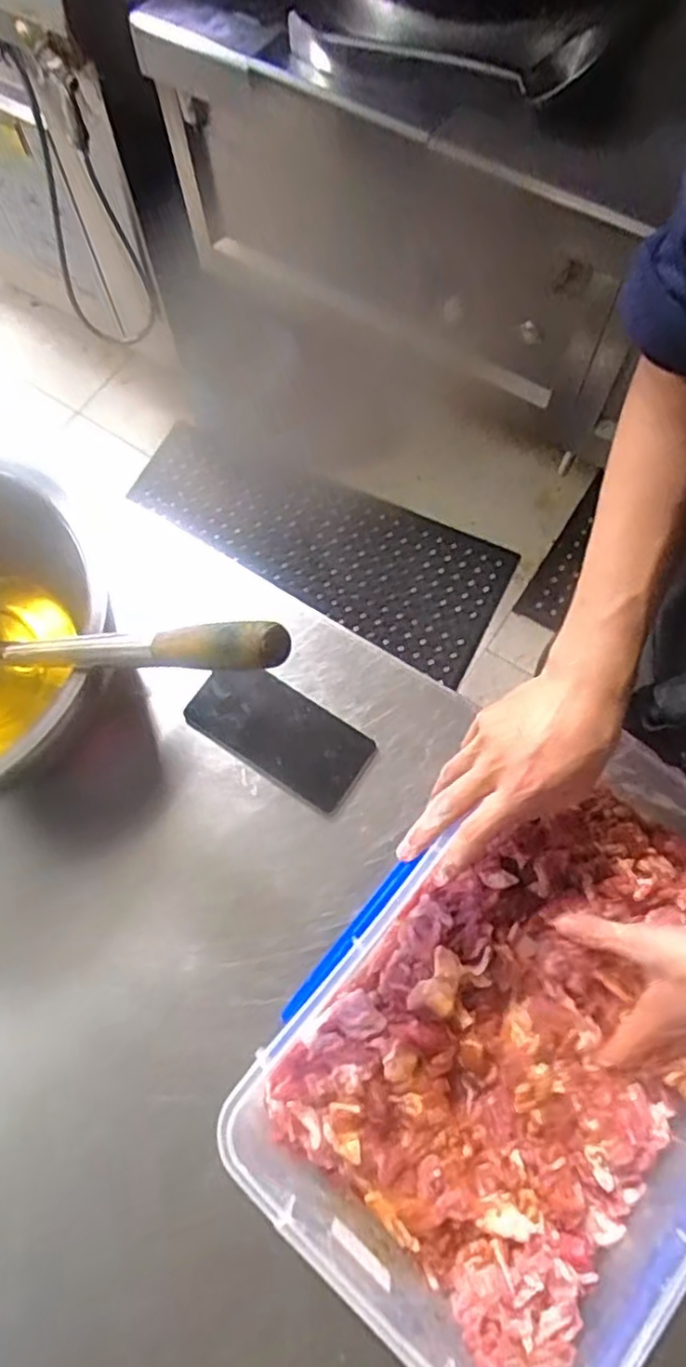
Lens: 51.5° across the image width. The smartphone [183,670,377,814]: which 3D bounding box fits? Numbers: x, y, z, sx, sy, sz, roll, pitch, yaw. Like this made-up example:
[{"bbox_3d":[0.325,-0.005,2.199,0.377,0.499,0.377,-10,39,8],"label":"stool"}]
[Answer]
[{"bbox_3d":[-0.058,0.042,0.631,0.163,0.016,0.075,31,74,12],"label":"smartphone"}]

